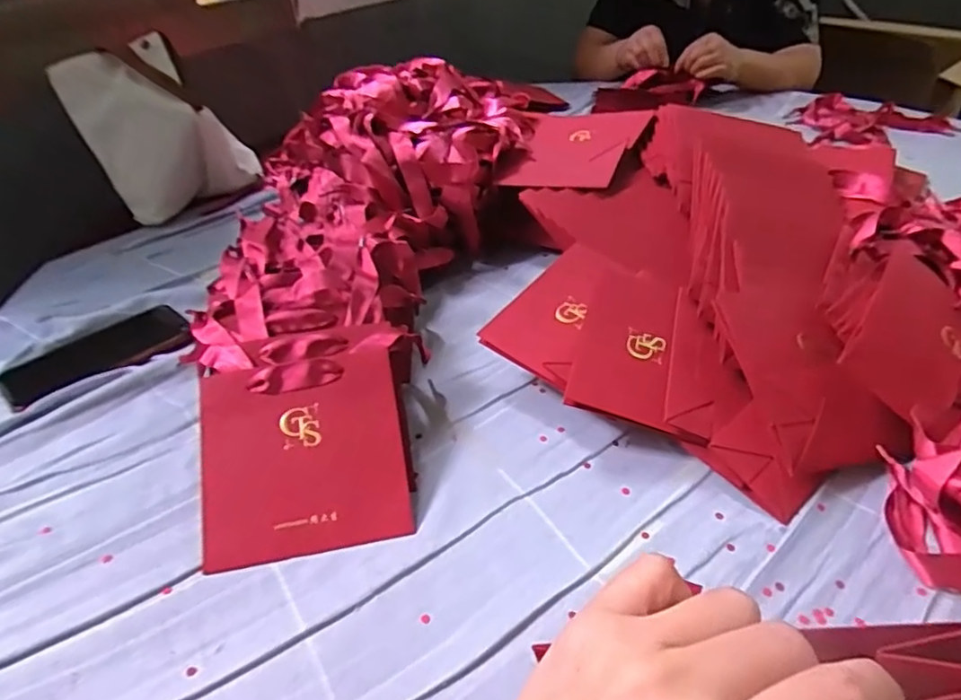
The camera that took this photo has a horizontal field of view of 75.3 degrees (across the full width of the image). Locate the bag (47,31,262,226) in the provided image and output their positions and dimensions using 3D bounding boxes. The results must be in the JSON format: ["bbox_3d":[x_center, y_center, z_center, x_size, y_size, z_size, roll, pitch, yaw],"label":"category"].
[{"bbox_3d":[-0.428,-0.305,0.848,0.204,0.198,0.156,-24,42,-23],"label":"bag"}]

